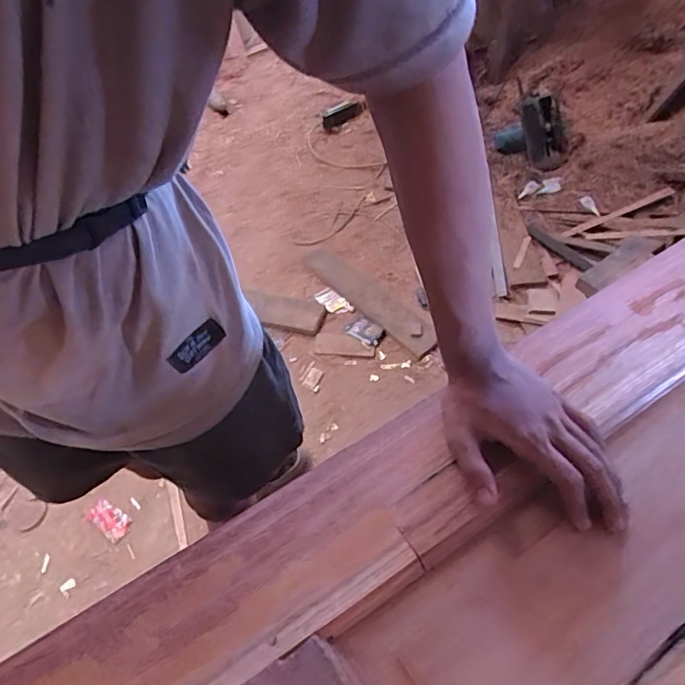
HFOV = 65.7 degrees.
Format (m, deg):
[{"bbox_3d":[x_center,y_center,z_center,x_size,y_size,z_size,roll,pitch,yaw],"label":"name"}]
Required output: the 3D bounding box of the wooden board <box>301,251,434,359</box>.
[{"bbox_3d":[0.075,-0.142,1.644,0.106,0.016,0.532,-39,58,-15],"label":"wooden board"}]

